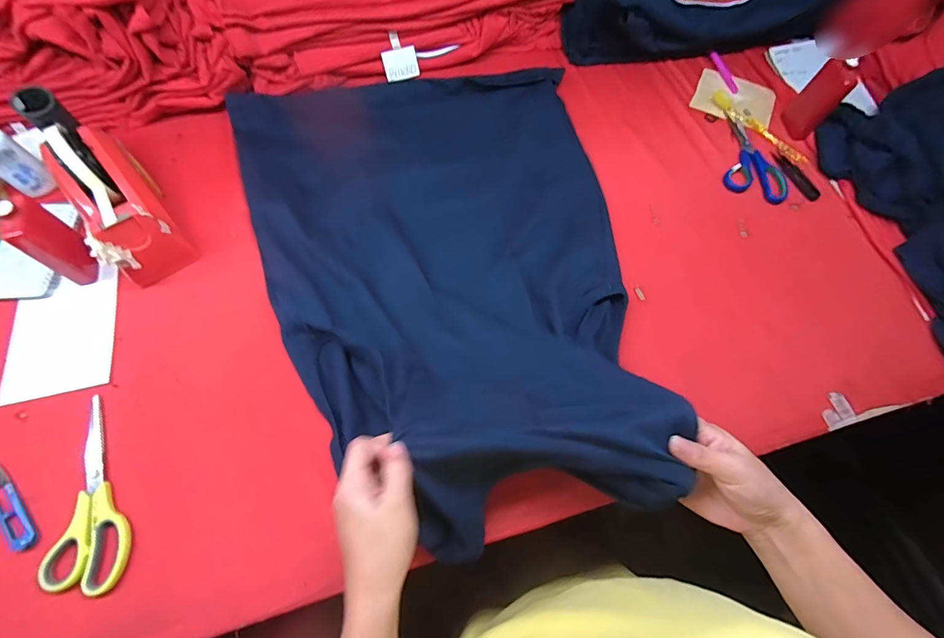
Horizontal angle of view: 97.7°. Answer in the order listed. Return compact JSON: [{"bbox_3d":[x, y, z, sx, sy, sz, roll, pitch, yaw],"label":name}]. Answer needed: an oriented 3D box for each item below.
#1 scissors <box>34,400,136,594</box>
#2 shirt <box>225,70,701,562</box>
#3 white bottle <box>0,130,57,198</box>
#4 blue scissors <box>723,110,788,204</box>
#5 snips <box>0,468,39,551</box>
[{"bbox_3d":[-0.386,0.175,0.405,0.069,0.011,0.186,-26,70,-13],"label":"scissors"},{"bbox_3d":[-0.037,-0.111,0.489,0.429,0.118,0.652,-15,68,-9],"label":"shirt"},{"bbox_3d":[-0.577,-0.200,0.510,0.029,0.096,0.043,32,69,11],"label":"white bottle"},{"bbox_3d":[0.430,-0.253,0.630,0.086,0.005,0.170,11,67,2],"label":"blue scissors"},{"bbox_3d":[-0.454,0.181,0.402,0.099,0.006,0.022,42,71,14],"label":"snips"}]

